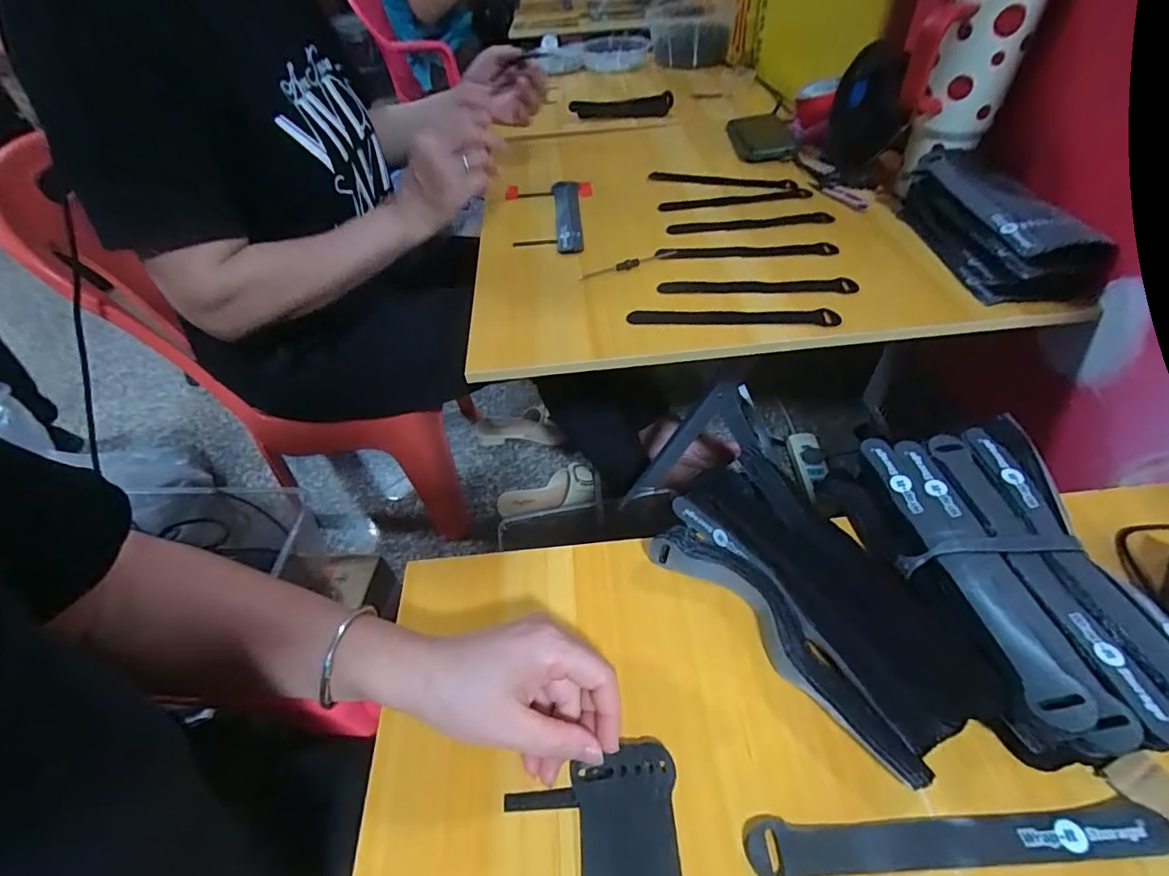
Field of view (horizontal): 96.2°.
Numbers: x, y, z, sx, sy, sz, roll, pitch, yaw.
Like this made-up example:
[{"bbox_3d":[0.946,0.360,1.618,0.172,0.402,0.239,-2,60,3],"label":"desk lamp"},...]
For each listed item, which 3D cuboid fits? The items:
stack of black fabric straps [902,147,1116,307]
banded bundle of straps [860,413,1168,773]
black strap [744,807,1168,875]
[{"bbox_3d":[0.463,-0.252,0.598,0.113,0.052,0.266,-4,47,3],"label":"stack of black fabric straps"},{"bbox_3d":[0.271,0.082,0.333,0.127,0.046,0.210,-5,48,-2],"label":"banded bundle of straps"},{"bbox_3d":[0.187,0.205,0.263,0.208,0.006,0.026,-2,48,0],"label":"black strap"}]

